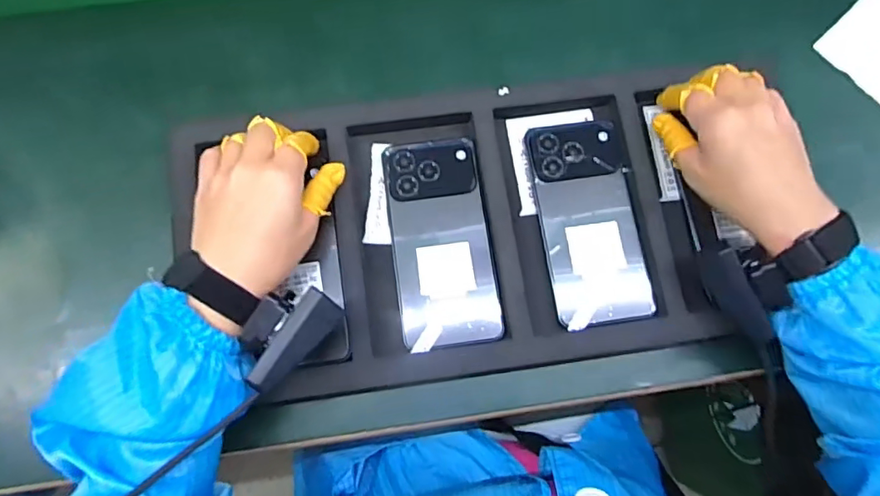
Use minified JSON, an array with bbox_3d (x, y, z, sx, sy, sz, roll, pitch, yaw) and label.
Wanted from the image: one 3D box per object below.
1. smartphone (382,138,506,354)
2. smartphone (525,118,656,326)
[{"bbox_3d":[0.000,-0.006,0.416,0.074,0.005,0.160,-7,77,-2],"label":"smartphone"},{"bbox_3d":[0.117,-0.021,0.424,0.074,0.009,0.160,-7,77,-3],"label":"smartphone"}]

